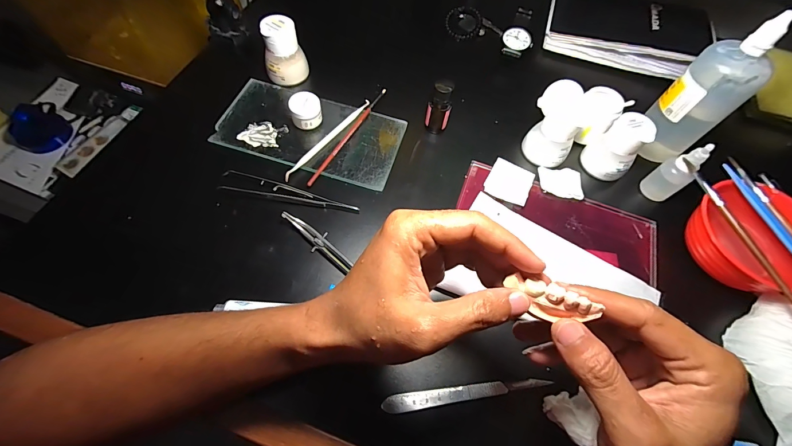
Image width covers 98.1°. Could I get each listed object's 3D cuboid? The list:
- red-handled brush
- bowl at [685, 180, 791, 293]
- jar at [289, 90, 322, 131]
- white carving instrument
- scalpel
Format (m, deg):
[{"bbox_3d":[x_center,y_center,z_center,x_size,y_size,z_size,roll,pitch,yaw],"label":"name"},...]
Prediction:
[{"bbox_3d":[-0.053,-0.100,0.385,0.007,0.006,0.157,27,66,10],"label":"red-handled brush"},{"bbox_3d":[0.340,0.013,0.329,0.095,0.047,0.108,-30,69,-16],"label":"bowl"},{"bbox_3d":[-0.099,-0.123,0.379,0.032,0.032,0.029,-16,66,-11],"label":"jar"},{"bbox_3d":[-0.074,-0.095,0.381,0.008,0.006,0.138,35,67,13],"label":"white carving instrument"},{"bbox_3d":[0.057,0.136,0.277,0.133,0.008,0.013,-7,65,-6],"label":"scalpel"}]

